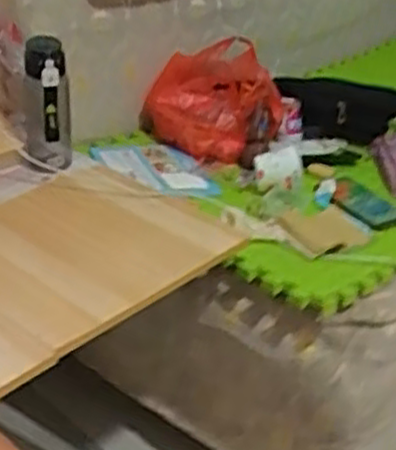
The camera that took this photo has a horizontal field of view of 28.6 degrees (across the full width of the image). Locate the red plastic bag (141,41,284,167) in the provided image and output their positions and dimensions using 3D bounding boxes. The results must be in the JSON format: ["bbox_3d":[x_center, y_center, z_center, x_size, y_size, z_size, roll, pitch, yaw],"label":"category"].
[{"bbox_3d":[0.039,-0.231,1.458,0.229,0.128,0.230,-17,37,-29],"label":"red plastic bag"}]

